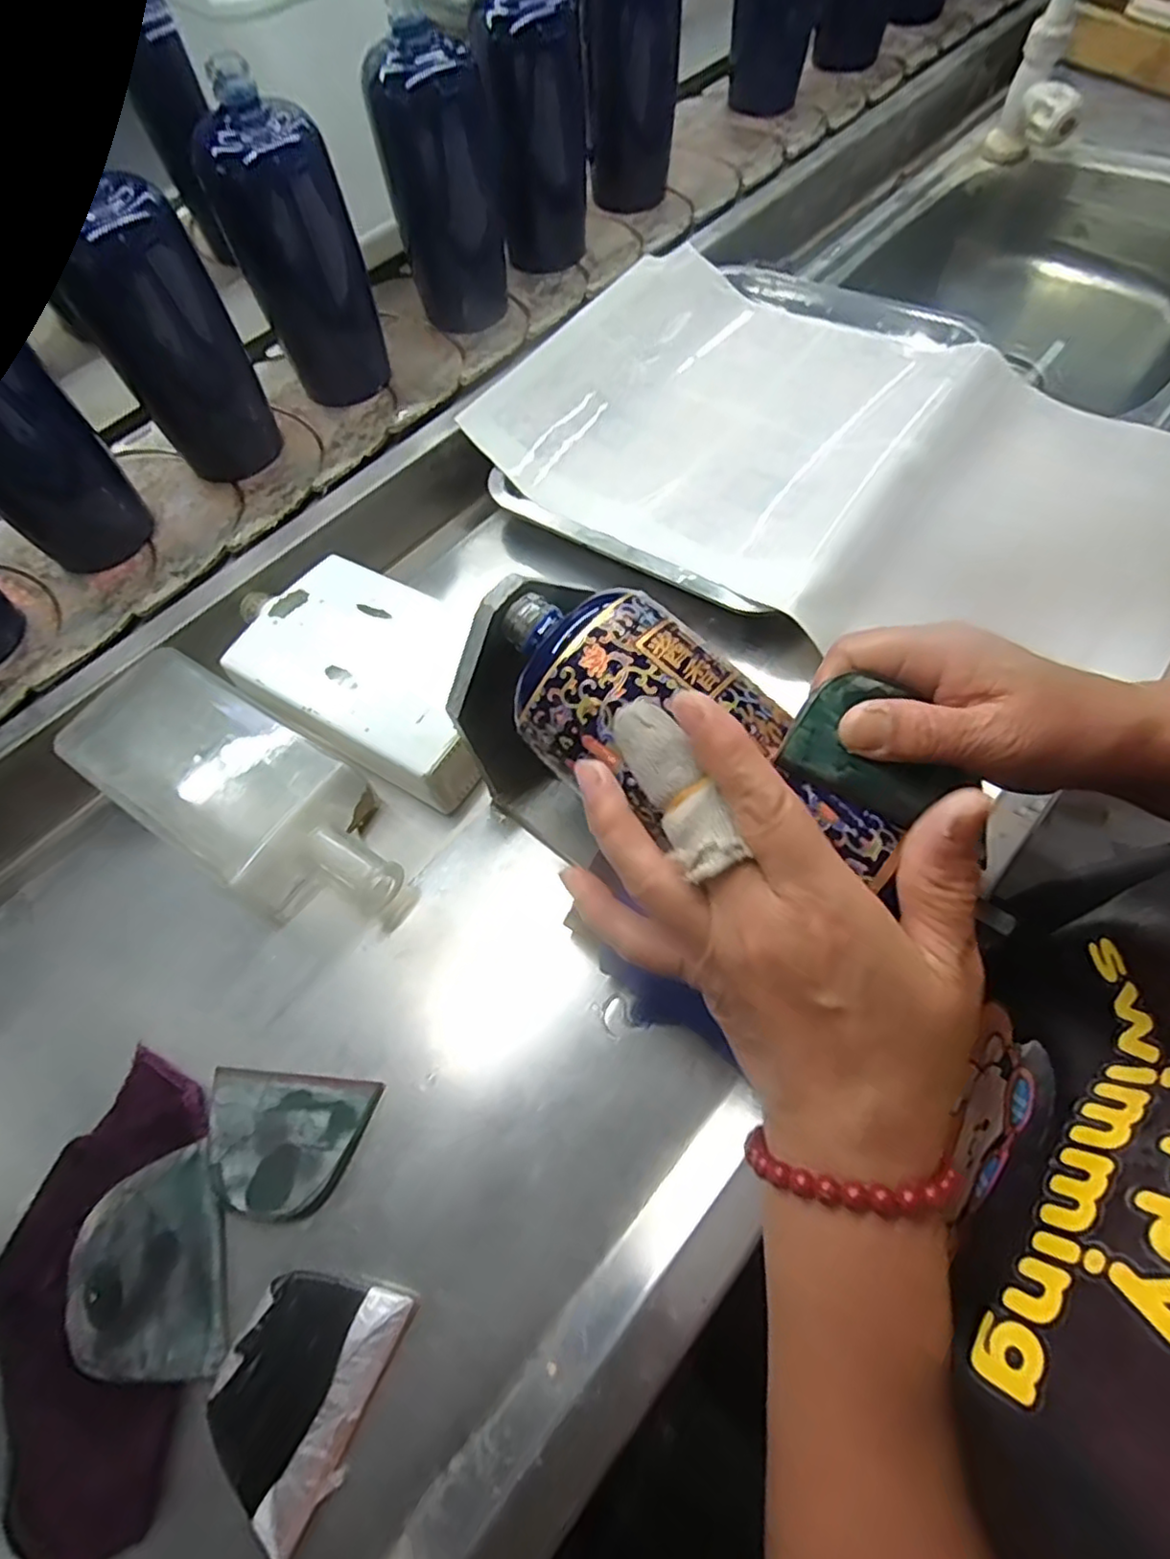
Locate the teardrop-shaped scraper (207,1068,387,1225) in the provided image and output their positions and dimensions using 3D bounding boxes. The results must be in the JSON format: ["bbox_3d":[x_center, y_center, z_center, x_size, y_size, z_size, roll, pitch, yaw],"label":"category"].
[{"bbox_3d":[-0.143,0.170,0.308,0.080,0.005,0.059,3,64,5],"label":"teardrop-shaped scraper"}]

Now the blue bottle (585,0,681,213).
[{"bbox_3d":[0.041,-0.634,0.589,0.072,0.173,0.063,17,68,12],"label":"blue bottle"}]

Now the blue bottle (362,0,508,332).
[{"bbox_3d":[-0.112,-0.464,0.513,0.063,0.175,0.070,22,67,13],"label":"blue bottle"}]

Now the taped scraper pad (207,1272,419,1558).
[{"bbox_3d":[-0.116,0.246,0.267,0.062,0.007,0.082,19,66,12],"label":"taped scraper pad"}]

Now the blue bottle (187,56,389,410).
[{"bbox_3d":[-0.204,-0.373,0.477,0.060,0.175,0.064,22,67,13],"label":"blue bottle"}]

